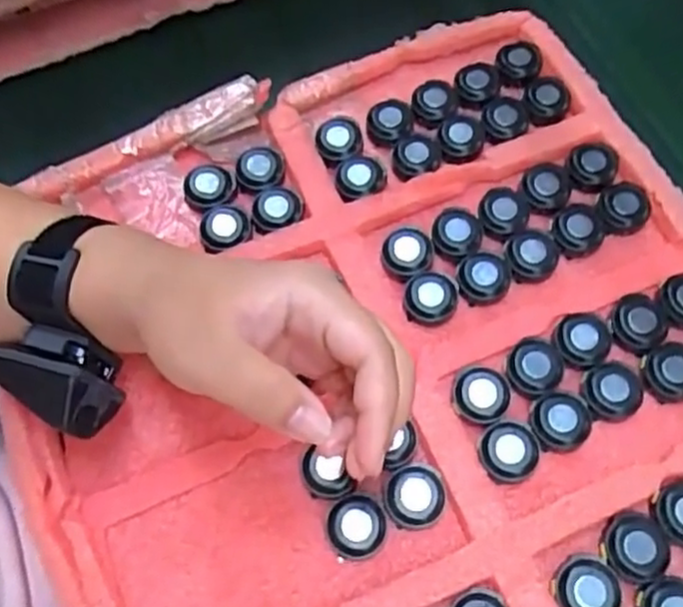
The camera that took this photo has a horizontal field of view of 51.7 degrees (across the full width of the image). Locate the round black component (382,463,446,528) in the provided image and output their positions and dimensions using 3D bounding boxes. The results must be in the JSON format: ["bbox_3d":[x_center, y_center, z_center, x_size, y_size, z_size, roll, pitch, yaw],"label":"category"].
[{"bbox_3d":[0.035,0.093,0.343,0.029,0.011,0.028,0,64,-1],"label":"round black component"}]

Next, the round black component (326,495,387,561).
[{"bbox_3d":[0.007,0.106,0.336,0.027,0.016,0.028,0,64,-1],"label":"round black component"}]

